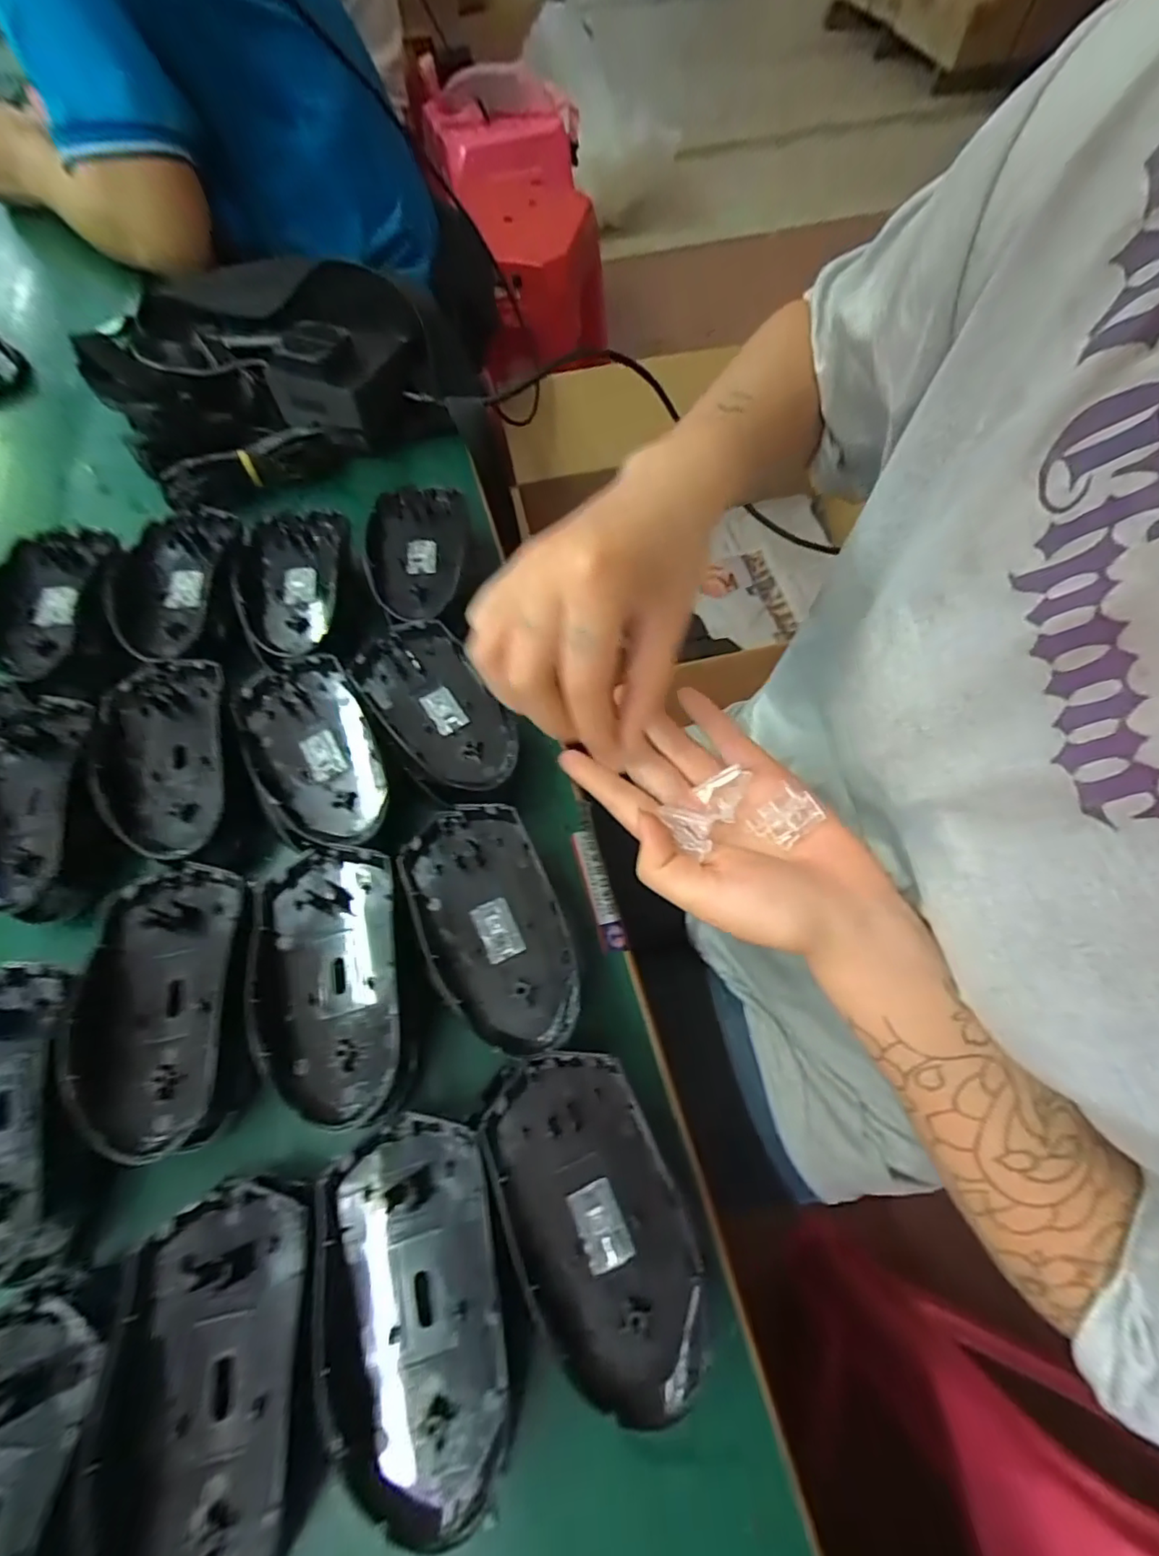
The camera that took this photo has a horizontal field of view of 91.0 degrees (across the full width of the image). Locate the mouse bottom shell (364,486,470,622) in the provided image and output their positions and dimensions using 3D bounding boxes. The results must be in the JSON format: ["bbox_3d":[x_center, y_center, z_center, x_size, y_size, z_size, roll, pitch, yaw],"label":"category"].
[{"bbox_3d":[-0.099,-0.144,0.352,0.061,0.015,0.105,-11,66,-5],"label":"mouse bottom shell"}]

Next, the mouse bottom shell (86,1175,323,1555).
[{"bbox_3d":[-0.121,0.204,0.189,0.059,0.019,0.111,-7,65,-3],"label":"mouse bottom shell"}]

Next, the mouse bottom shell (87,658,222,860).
[{"bbox_3d":[-0.219,-0.013,0.289,0.063,0.017,0.112,-13,66,-5],"label":"mouse bottom shell"}]

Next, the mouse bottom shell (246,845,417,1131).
[{"bbox_3d":[-0.111,0.087,0.248,0.066,0.012,0.114,-15,66,-7],"label":"mouse bottom shell"}]

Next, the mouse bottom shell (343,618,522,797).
[{"bbox_3d":[-0.078,-0.041,0.307,0.059,0.013,0.114,-33,69,-14],"label":"mouse bottom shell"}]

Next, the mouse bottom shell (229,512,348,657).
[{"bbox_3d":[-0.176,-0.117,0.353,0.067,0.025,0.109,-9,66,-4],"label":"mouse bottom shell"}]

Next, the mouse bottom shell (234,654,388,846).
[{"bbox_3d":[-0.139,-0.018,0.296,0.059,0.016,0.115,-29,68,-12],"label":"mouse bottom shell"}]

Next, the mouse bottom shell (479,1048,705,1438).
[{"bbox_3d":[0.005,0.164,0.213,0.061,0.019,0.112,-19,67,-8],"label":"mouse bottom shell"}]

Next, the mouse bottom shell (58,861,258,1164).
[{"bbox_3d":[-0.182,0.095,0.242,0.068,0.013,0.113,-11,66,-5],"label":"mouse bottom shell"}]

